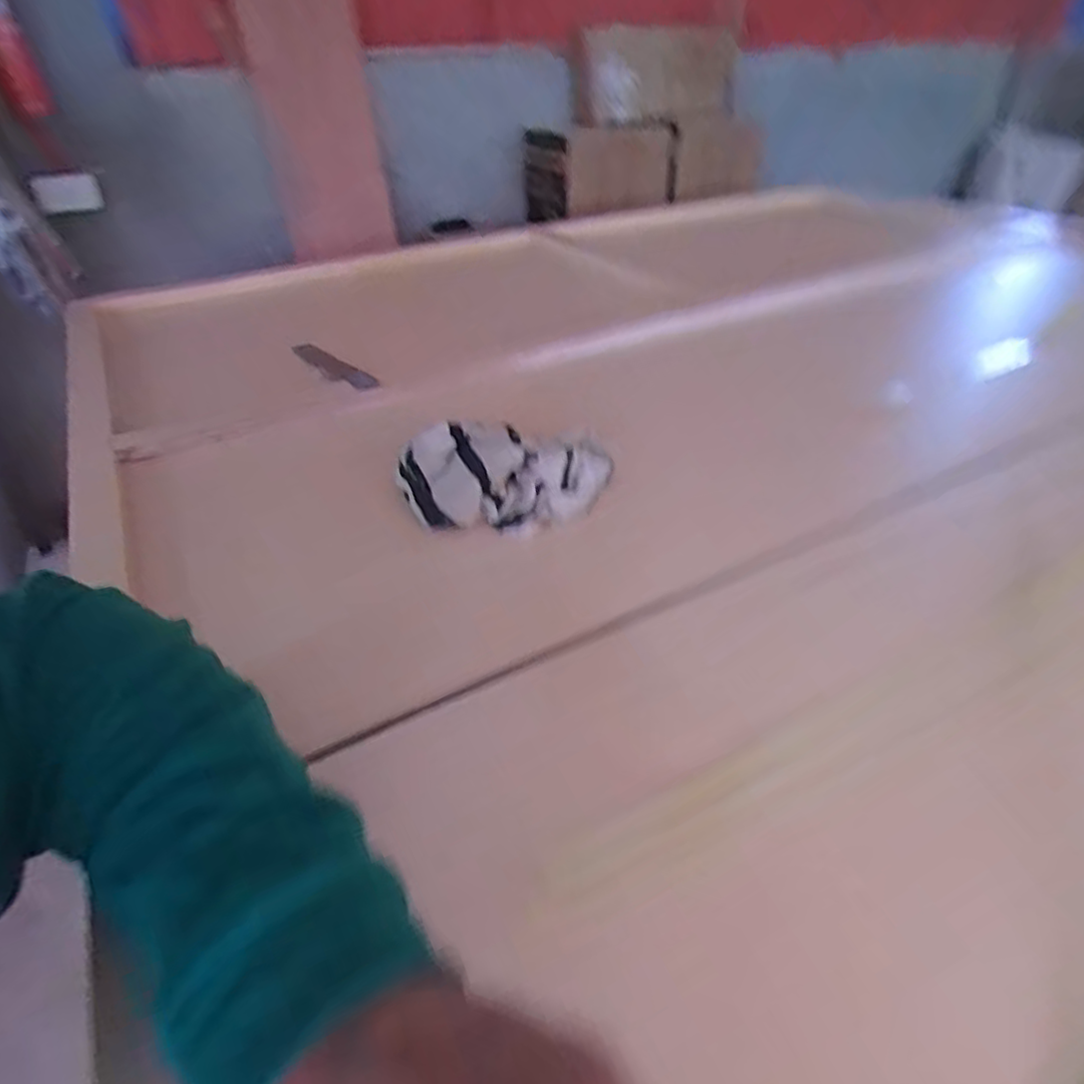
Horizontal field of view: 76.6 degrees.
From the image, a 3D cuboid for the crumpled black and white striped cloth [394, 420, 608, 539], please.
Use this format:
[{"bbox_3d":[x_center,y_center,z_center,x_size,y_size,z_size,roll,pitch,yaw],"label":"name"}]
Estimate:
[{"bbox_3d":[-0.018,-0.067,0.605,0.203,0.062,0.115,-14,37,-17],"label":"crumpled black and white striped cloth"}]

